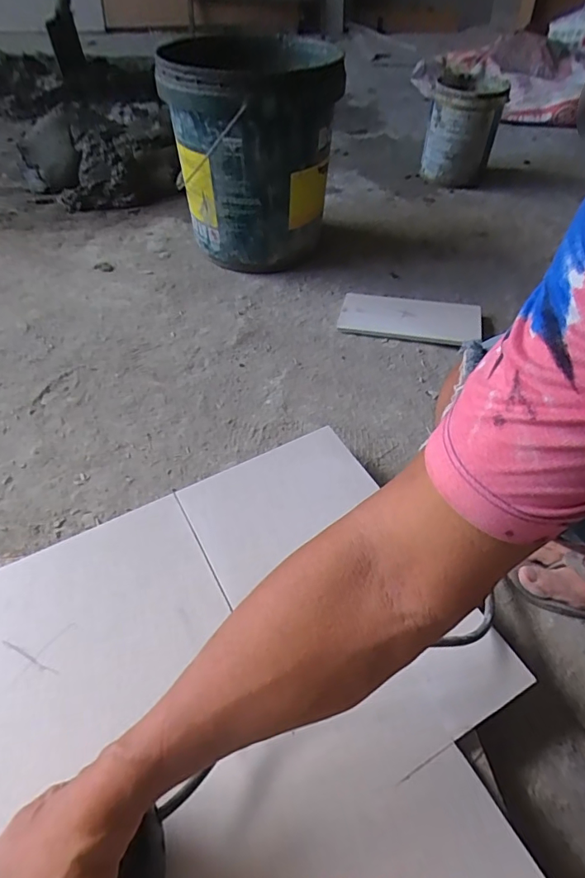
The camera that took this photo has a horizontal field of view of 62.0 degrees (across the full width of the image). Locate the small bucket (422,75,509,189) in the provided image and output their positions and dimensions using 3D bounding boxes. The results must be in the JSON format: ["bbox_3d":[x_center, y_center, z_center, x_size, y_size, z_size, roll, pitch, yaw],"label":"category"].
[{"bbox_3d":[0.413,-0.742,1.187,0.153,0.211,0.153,1,51,-1],"label":"small bucket"}]

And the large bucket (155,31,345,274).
[{"bbox_3d":[-0.069,-0.485,0.890,0.282,0.342,0.255,1,51,-2],"label":"large bucket"}]

